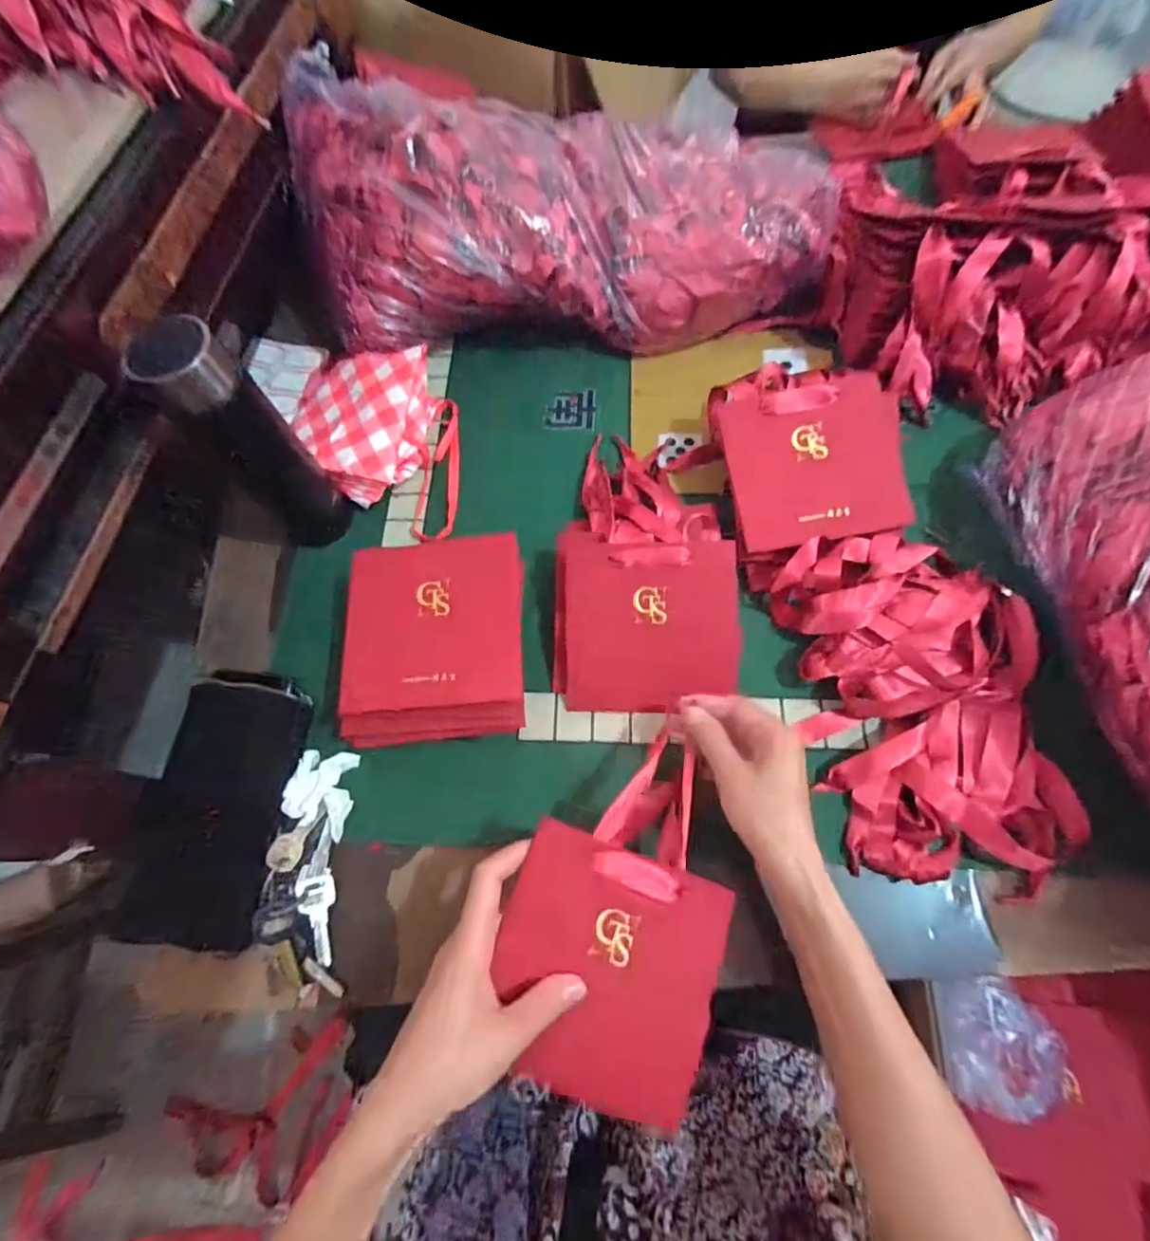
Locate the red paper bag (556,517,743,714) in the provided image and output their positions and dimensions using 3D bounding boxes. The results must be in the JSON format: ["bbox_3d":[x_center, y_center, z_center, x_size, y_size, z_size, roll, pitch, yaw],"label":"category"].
[{"bbox_3d":[0.063,0.004,0.459,0.140,0.008,0.138,0,93,5],"label":"red paper bag"}]

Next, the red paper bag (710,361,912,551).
[{"bbox_3d":[0.210,-0.150,0.490,0.148,0.017,0.164,-10,82,5],"label":"red paper bag"}]

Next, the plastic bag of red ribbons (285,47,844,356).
[{"bbox_3d":[-0.019,-0.429,0.565,0.495,0.151,0.270,-10,66,-2],"label":"plastic bag of red ribbons"}]

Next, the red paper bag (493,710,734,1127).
[{"bbox_3d":[0.033,0.180,0.359,0.132,0.033,0.214,17,68,10],"label":"red paper bag"}]

